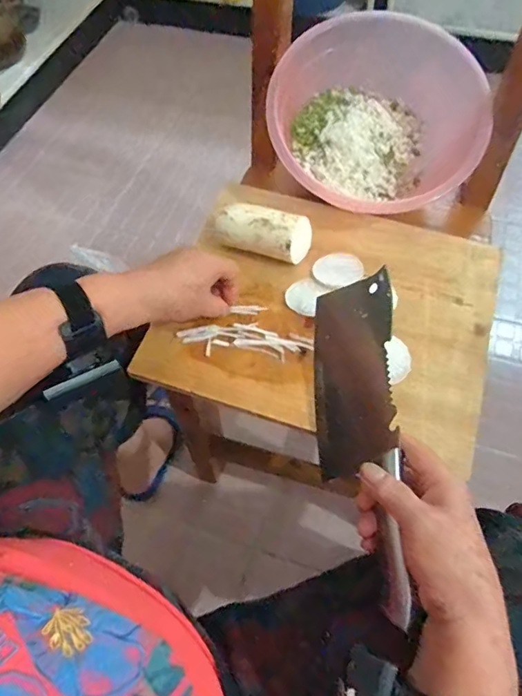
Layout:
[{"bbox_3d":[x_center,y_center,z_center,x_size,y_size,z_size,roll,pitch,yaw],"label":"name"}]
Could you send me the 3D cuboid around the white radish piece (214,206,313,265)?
[{"bbox_3d":[0.003,-0.140,0.556,0.105,0.048,0.048,19,62,12],"label":"white radish piece"}]

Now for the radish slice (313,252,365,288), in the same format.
[{"bbox_3d":[0.091,-0.092,0.562,0.059,0.008,0.046,-25,62,-13],"label":"radish slice"}]

